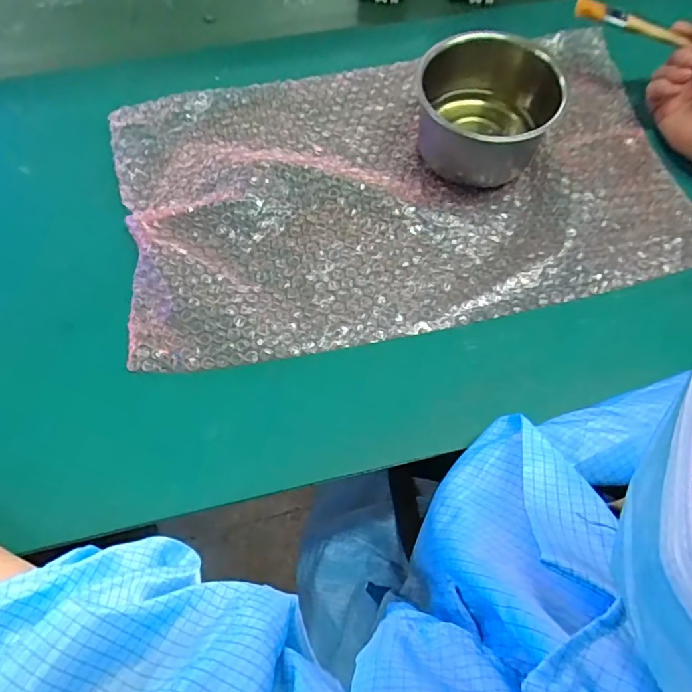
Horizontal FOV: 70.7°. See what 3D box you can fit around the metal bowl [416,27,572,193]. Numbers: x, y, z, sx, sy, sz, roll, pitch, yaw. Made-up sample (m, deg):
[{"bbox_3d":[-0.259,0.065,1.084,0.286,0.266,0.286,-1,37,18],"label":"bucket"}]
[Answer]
[{"bbox_3d":[0.124,-0.209,0.432,0.109,0.068,0.126,9,70,2],"label":"metal bowl"}]

